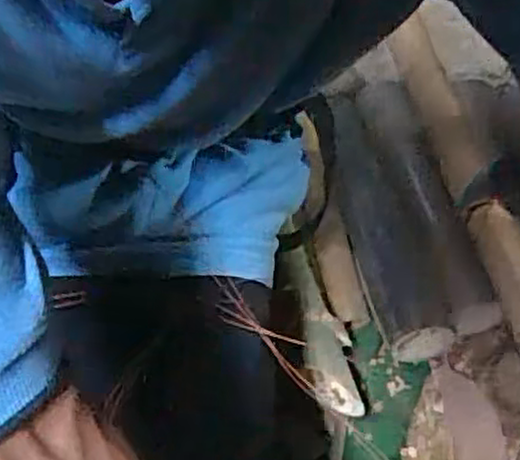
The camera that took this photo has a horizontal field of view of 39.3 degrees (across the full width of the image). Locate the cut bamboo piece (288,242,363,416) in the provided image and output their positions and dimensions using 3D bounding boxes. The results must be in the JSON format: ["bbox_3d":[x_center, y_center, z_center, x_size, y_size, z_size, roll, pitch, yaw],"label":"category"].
[{"bbox_3d":[0.057,0.102,0.720,0.056,0.055,0.170,-10,66,-7],"label":"cut bamboo piece"}]

